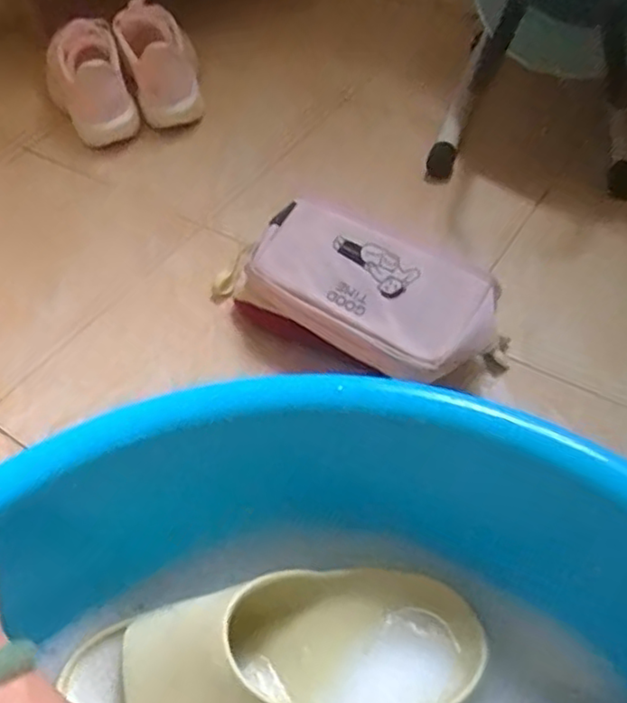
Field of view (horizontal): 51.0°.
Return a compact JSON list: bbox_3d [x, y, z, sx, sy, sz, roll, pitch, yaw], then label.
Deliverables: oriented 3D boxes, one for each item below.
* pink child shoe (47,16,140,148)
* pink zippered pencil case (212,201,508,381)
[{"bbox_3d":[-0.285,-0.333,0.832,0.097,0.112,0.122,-19,51,-11],"label":"pink child shoe"},{"bbox_3d":[0.033,-0.051,0.593,0.272,0.085,0.113,30,59,26],"label":"pink zippered pencil case"}]

